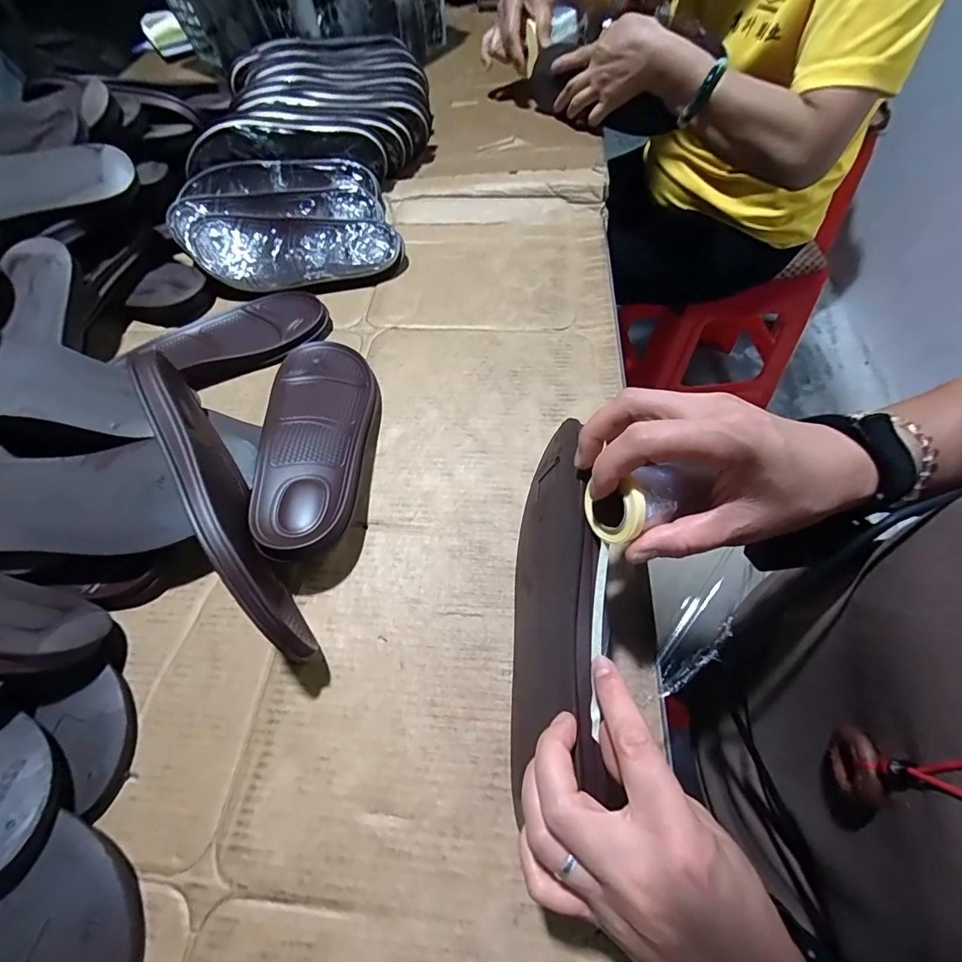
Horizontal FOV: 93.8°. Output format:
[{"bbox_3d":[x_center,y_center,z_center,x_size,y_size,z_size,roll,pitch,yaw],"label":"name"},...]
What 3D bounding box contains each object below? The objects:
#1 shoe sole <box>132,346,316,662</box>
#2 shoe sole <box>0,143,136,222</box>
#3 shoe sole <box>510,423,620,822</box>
[{"bbox_3d":[-0.184,0.017,0.327,0.022,0.113,0.244,-31,61,-11],"label":"shoe sole"},{"bbox_3d":[-0.520,-0.318,0.496,0.248,0.022,0.093,-11,78,-7],"label":"shoe sole"},{"bbox_3d":[0.045,0.071,0.296,0.020,0.103,0.213,11,65,-21],"label":"shoe sole"}]

